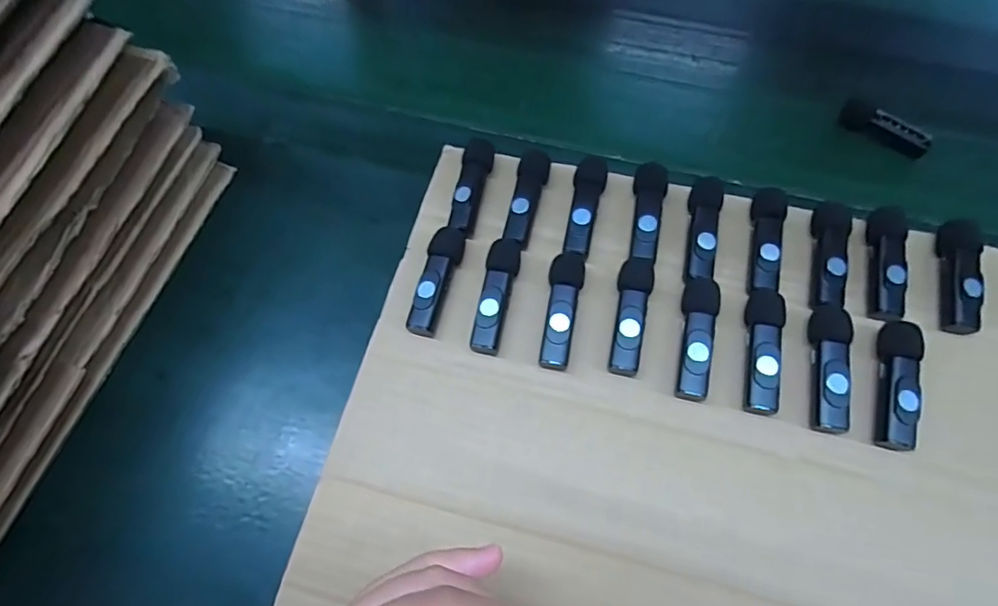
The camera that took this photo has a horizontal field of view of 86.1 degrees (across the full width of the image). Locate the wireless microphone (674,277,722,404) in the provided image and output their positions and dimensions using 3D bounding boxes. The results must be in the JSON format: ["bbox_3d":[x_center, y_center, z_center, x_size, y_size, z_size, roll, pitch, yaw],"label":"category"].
[{"bbox_3d":[0.104,0.018,0.283,0.018,0.015,0.065,14,63,8],"label":"wireless microphone"}]

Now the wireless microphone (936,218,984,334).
[{"bbox_3d":[0.249,-0.015,0.288,0.016,0.013,0.063,11,74,7],"label":"wireless microphone"}]

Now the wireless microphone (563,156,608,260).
[{"bbox_3d":[0.050,-0.057,0.313,0.018,0.015,0.060,12,62,7],"label":"wireless microphone"}]

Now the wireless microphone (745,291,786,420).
[{"bbox_3d":[0.137,0.024,0.278,0.017,0.015,0.066,10,62,6],"label":"wireless microphone"}]

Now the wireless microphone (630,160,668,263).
[{"bbox_3d":[0.085,-0.052,0.310,0.019,0.017,0.061,13,62,8],"label":"wireless microphone"}]

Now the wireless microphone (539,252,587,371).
[{"bbox_3d":[0.035,0.003,0.291,0.018,0.014,0.066,9,62,6],"label":"wireless microphone"}]

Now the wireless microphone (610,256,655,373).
[{"bbox_3d":[0.070,0.006,0.288,0.018,0.014,0.066,14,63,8],"label":"wireless microphone"}]

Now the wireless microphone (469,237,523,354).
[{"bbox_3d":[-0.001,-0.004,0.296,0.017,0.016,0.067,10,62,6],"label":"wireless microphone"}]

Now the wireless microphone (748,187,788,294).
[{"bbox_3d":[0.151,-0.036,0.302,0.017,0.015,0.065,11,62,6],"label":"wireless microphone"}]

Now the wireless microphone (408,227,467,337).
[{"bbox_3d":[-0.034,-0.013,0.302,0.018,0.017,0.063,12,62,7],"label":"wireless microphone"}]

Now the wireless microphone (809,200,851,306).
[{"bbox_3d":[0.183,-0.026,0.296,0.015,0.021,0.062,11,62,7],"label":"wireless microphone"}]

